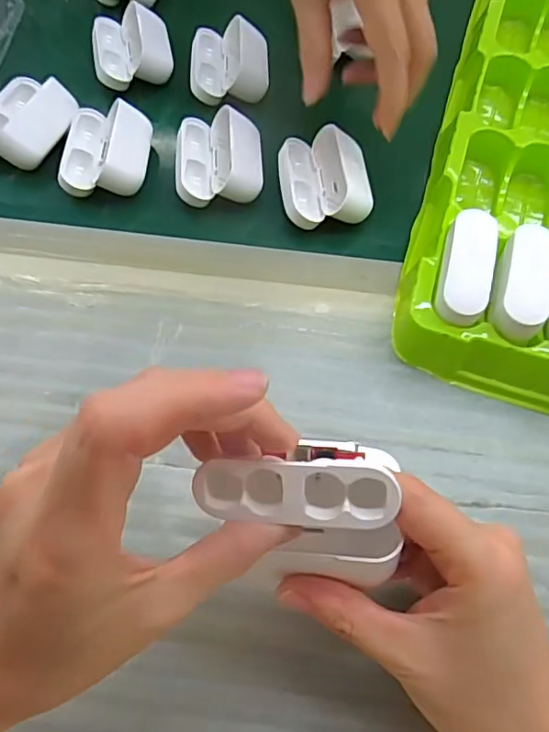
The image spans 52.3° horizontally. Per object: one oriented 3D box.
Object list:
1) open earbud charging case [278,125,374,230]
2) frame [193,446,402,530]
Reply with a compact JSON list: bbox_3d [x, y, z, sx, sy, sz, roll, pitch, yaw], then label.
[{"bbox_3d":[0.031,-0.119,0.345,0.053,0.028,0.066,-2,65,-2],"label":"open earbud charging case"},{"bbox_3d":[0.006,0.037,0.177,0.060,0.019,0.026,1,64,3],"label":"frame"}]

